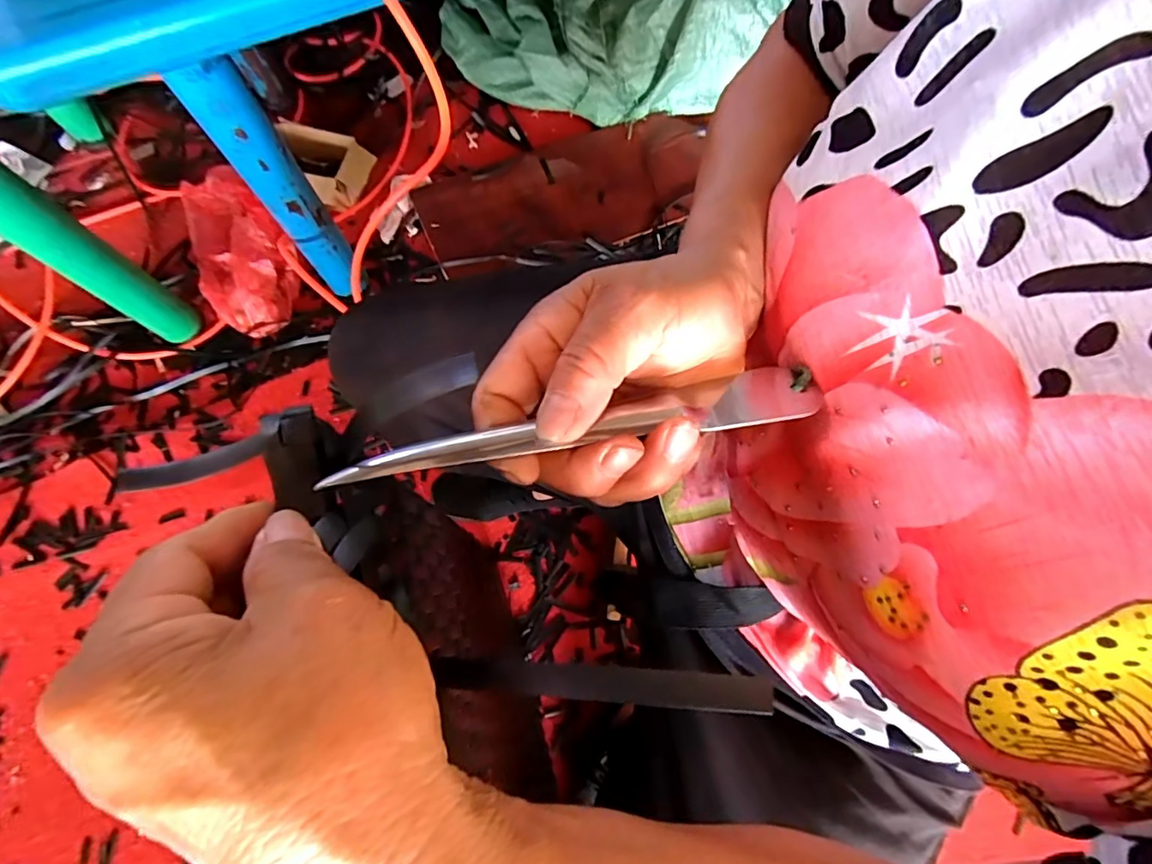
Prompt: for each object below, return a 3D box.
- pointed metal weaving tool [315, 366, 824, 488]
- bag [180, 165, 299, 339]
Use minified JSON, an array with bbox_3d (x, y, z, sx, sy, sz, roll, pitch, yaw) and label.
[{"bbox_3d":[0.007,-0.002,0.192,0.175,0.011,0.022,-11,74,-14],"label":"pointed metal weaving tool"},{"bbox_3d":[-0.511,-0.286,0.805,0.141,0.095,0.279,-31,77,-10],"label":"bag"}]

